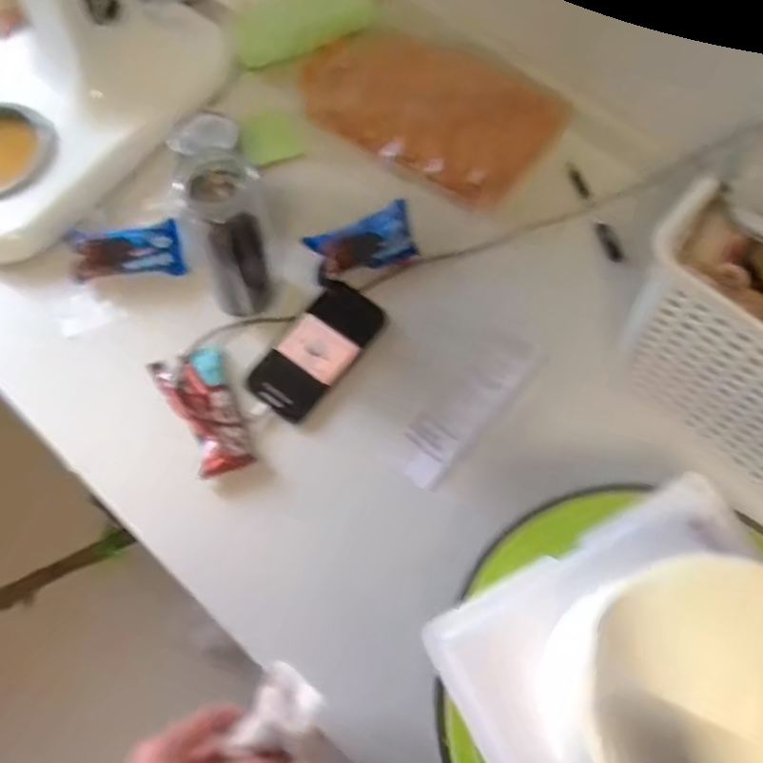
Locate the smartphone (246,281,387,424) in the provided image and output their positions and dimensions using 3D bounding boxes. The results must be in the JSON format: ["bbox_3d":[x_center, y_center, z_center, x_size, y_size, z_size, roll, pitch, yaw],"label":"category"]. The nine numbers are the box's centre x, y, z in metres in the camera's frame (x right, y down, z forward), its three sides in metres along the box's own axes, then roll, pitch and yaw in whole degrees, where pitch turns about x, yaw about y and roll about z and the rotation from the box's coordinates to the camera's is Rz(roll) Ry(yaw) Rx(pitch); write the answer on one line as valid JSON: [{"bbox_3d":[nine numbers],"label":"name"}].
[{"bbox_3d":[-0.062,-0.032,0.723,0.073,0.014,0.146,34,70,14],"label":"smartphone"}]

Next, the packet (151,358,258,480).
[{"bbox_3d":[-0.167,0.028,0.690,0.054,0.014,0.128,-26,68,-11],"label":"packet"}]

